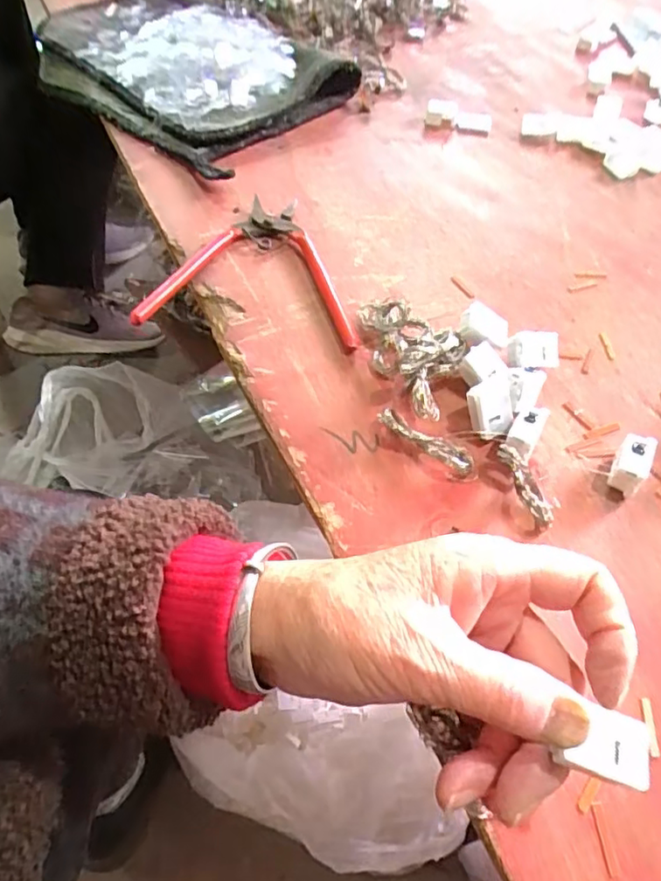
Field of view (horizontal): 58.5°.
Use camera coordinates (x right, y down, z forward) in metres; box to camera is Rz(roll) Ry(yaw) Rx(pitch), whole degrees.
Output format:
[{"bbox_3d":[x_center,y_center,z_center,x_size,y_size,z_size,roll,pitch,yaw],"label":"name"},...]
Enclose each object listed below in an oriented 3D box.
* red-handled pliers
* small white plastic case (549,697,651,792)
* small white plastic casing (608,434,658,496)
[{"bbox_3d":[-0.043,-0.120,0.381,0.127,0.019,0.140,5,54,2],"label":"red-handled pliers"},{"bbox_3d":[0.085,0.093,0.181,0.027,0.006,0.019,15,55,8],"label":"small white plastic case"},{"bbox_3d":[0.150,0.012,0.298,0.016,0.020,0.026,28,58,17],"label":"small white plastic casing"}]

